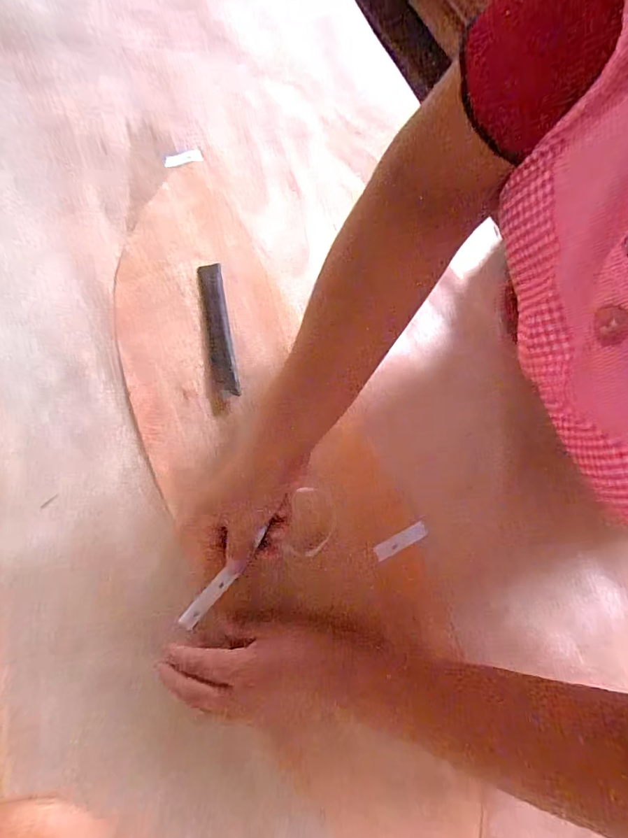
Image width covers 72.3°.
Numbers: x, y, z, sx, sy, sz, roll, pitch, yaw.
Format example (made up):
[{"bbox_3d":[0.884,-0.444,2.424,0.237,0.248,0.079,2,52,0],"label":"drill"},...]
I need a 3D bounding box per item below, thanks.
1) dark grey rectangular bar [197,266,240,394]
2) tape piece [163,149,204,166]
[{"bbox_3d":[-0.095,-0.090,0.421,0.023,0.006,0.146,-11,75,-5],"label":"dark grey rectangular bar"},{"bbox_3d":[-0.146,-0.292,0.480,0.042,0.004,0.013,-17,97,-8],"label":"tape piece"}]

